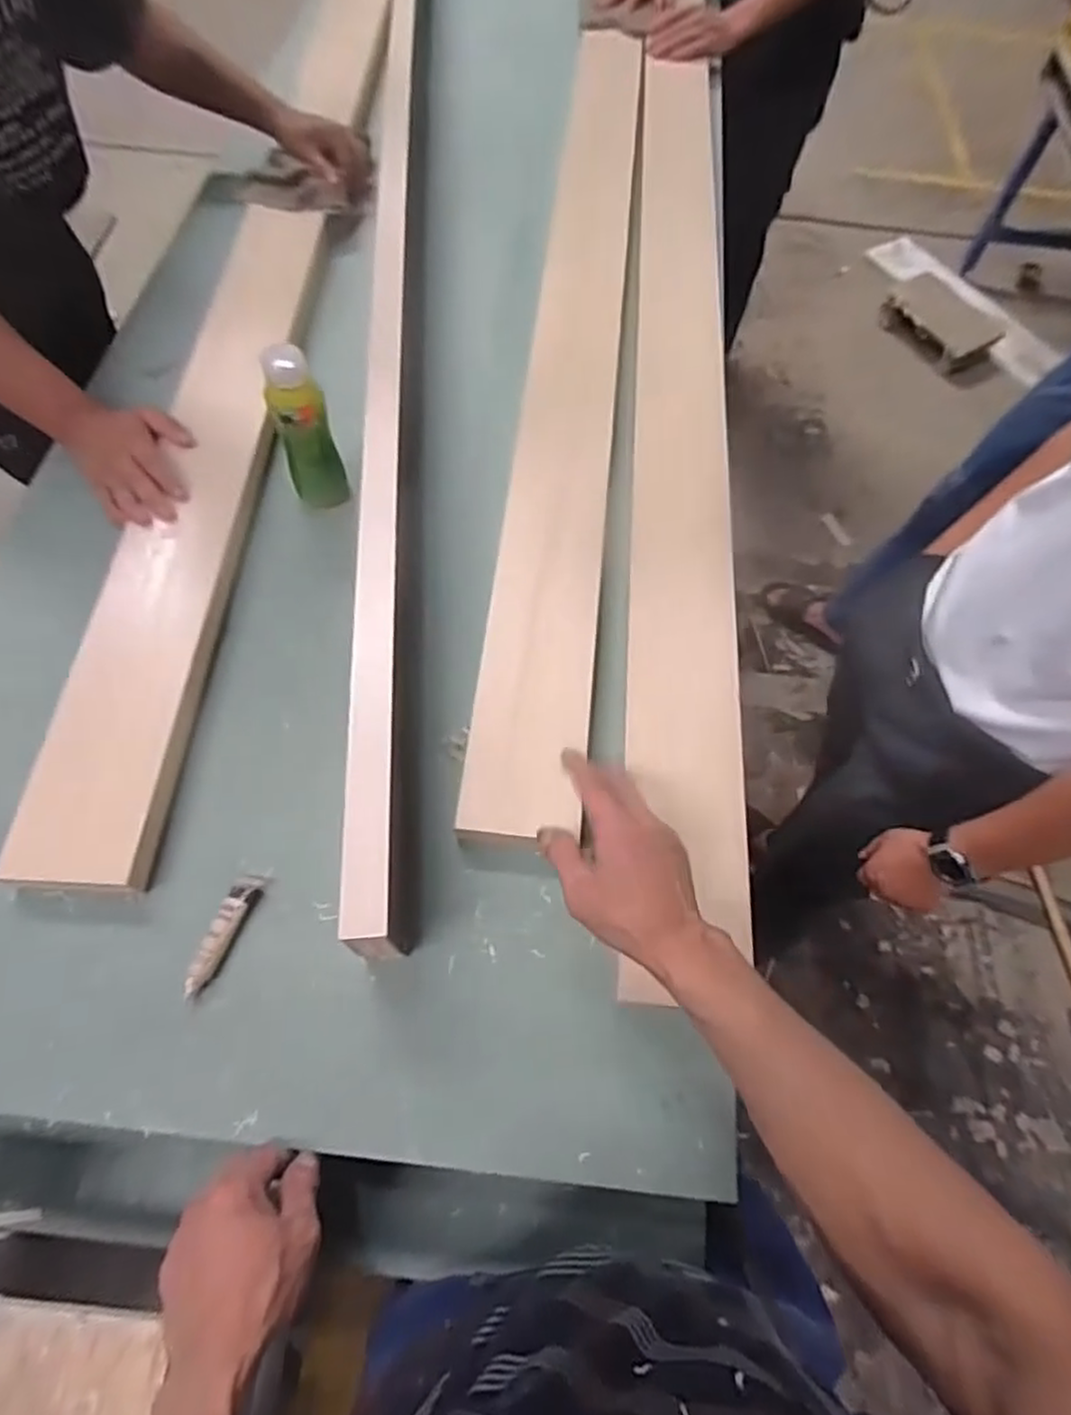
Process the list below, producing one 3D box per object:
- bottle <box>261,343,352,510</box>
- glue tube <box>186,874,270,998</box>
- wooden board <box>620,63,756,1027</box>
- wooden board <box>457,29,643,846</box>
[{"bbox_3d":[-0.239,-0.286,0.743,0.058,0.157,0.064,-16,66,-11],"label":"bottle"},{"bbox_3d":[-0.259,0.186,0.586,0.021,0.018,0.102,22,65,8],"label":"glue tube"},{"bbox_3d":[0.182,-0.411,0.884,0.111,0.018,1.436,6,64,0],"label":"wooden board"},{"bbox_3d":[0.061,-0.518,0.943,0.121,0.033,1.421,6,63,1],"label":"wooden board"}]

